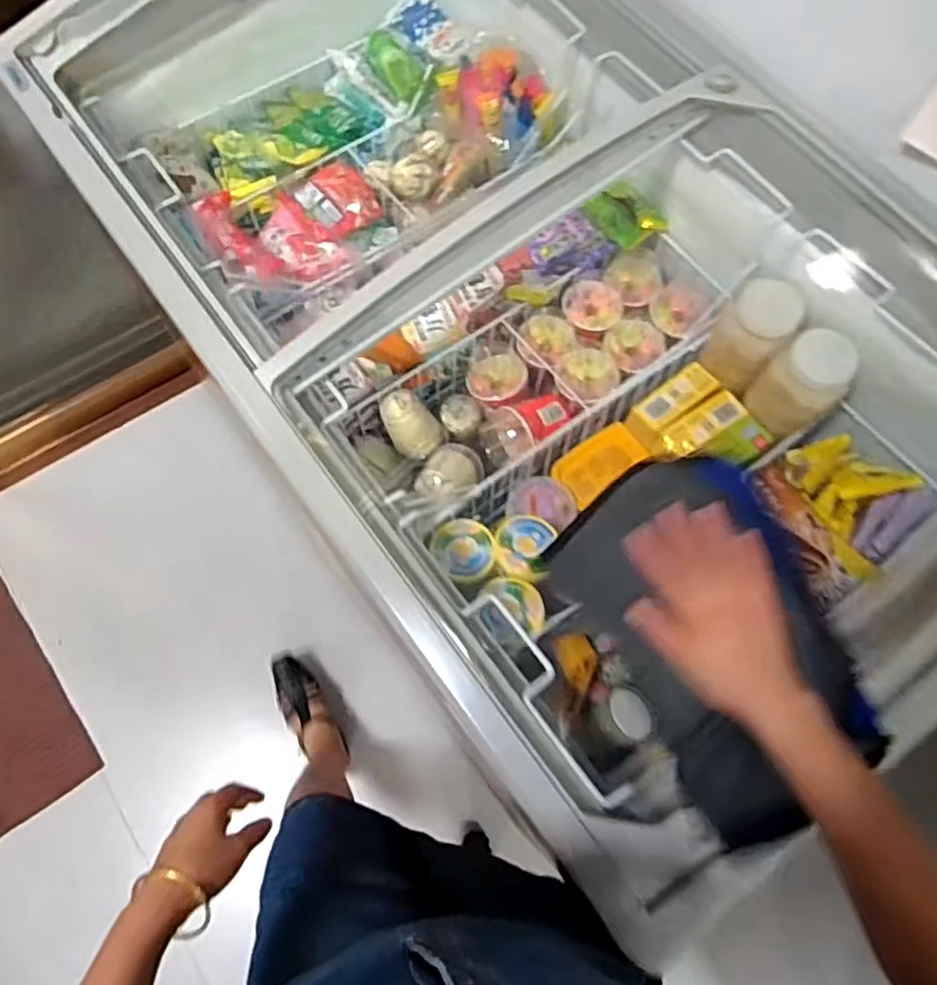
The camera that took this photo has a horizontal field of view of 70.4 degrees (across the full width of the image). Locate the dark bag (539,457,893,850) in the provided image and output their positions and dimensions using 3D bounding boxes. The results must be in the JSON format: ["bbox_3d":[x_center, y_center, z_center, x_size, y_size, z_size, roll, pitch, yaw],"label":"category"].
[{"bbox_3d":[0.196,0.102,0.527,0.180,0.040,0.275,-32,66,-1],"label":"dark bag"}]

